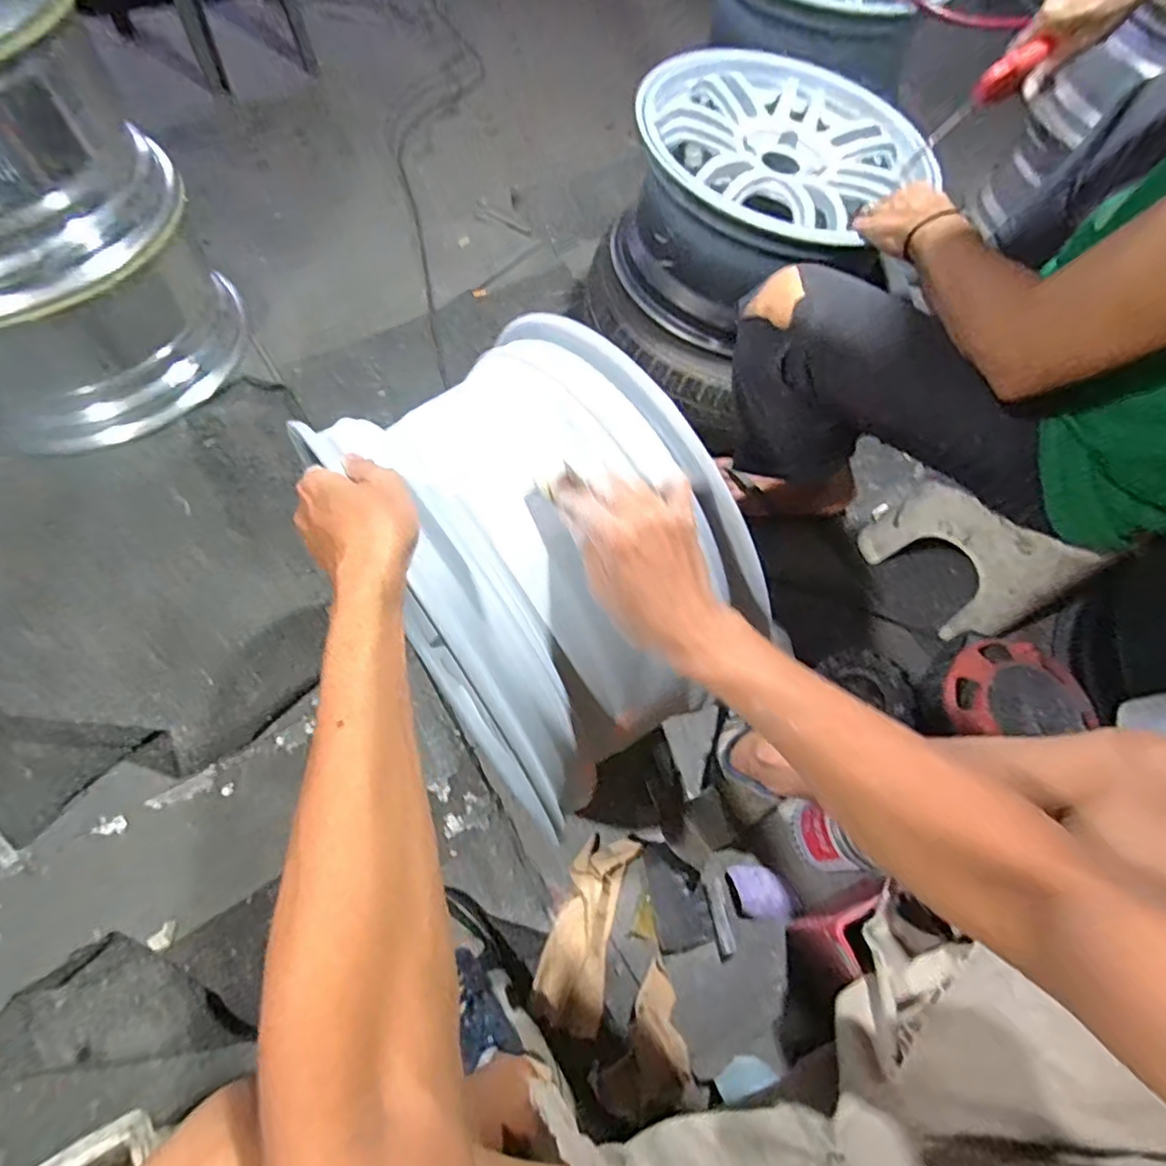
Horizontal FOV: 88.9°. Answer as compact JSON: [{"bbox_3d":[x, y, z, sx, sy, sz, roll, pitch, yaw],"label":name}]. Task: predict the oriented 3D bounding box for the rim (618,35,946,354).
[{"bbox_3d":[0.261,-0.584,0.907,0.388,0.198,0.388,31,66,10],"label":"rim"}]

